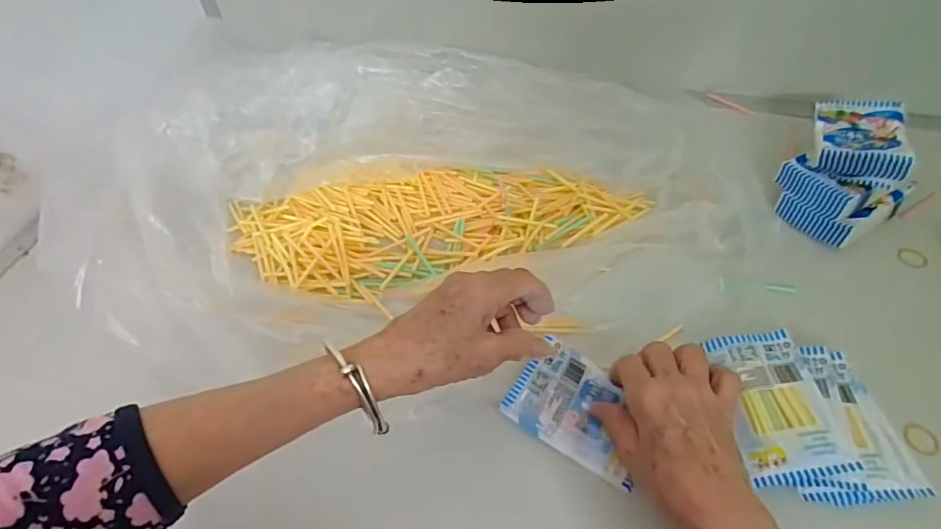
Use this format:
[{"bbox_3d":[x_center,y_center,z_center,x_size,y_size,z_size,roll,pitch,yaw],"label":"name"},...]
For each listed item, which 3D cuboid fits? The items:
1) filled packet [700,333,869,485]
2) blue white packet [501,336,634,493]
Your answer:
[{"bbox_3d":[0.215,0.095,0.355,0.063,0.019,0.106,-6,56,-1],"label":"filled packet"},{"bbox_3d":[0.083,0.107,0.376,0.100,0.015,0.072,28,62,20],"label":"blue white packet"}]

